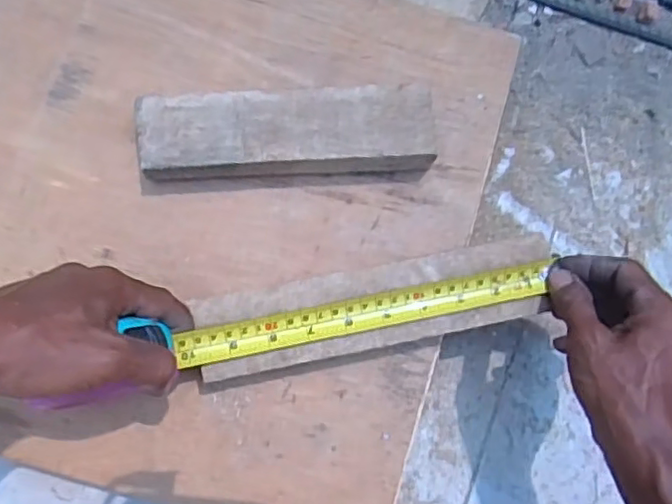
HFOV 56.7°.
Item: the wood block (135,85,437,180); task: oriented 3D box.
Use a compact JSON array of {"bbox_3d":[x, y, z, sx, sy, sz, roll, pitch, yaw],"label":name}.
[{"bbox_3d":[-0.033,-0.082,0.439,0.198,0.037,0.056,-4,82,-5],"label":"wood block"}]

